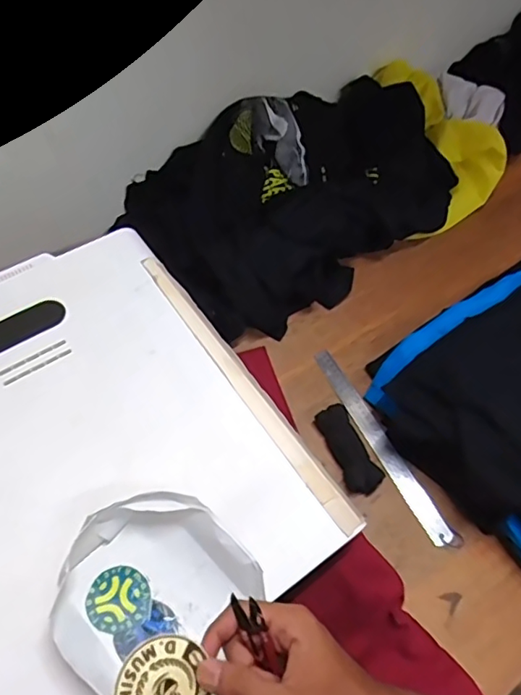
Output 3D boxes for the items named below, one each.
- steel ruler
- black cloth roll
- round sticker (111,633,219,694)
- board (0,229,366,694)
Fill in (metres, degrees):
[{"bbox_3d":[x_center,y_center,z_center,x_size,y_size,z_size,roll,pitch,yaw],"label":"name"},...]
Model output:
[{"bbox_3d":[0.170,0.135,0.797,0.032,0.009,0.317,-28,63,-6],"label":"steel ruler"},{"bbox_3d":[0.124,0.141,0.775,0.048,0.021,0.126,-22,62,-18],"label":"black cloth roll"},{"bbox_3d":[-0.064,0.224,0.357,0.058,0.007,0.062,7,72,-24],"label":"round sticker"},{"bbox_3d":[-0.195,0.098,0.600,0.393,0.017,0.494,-31,66,-21],"label":"board"}]

